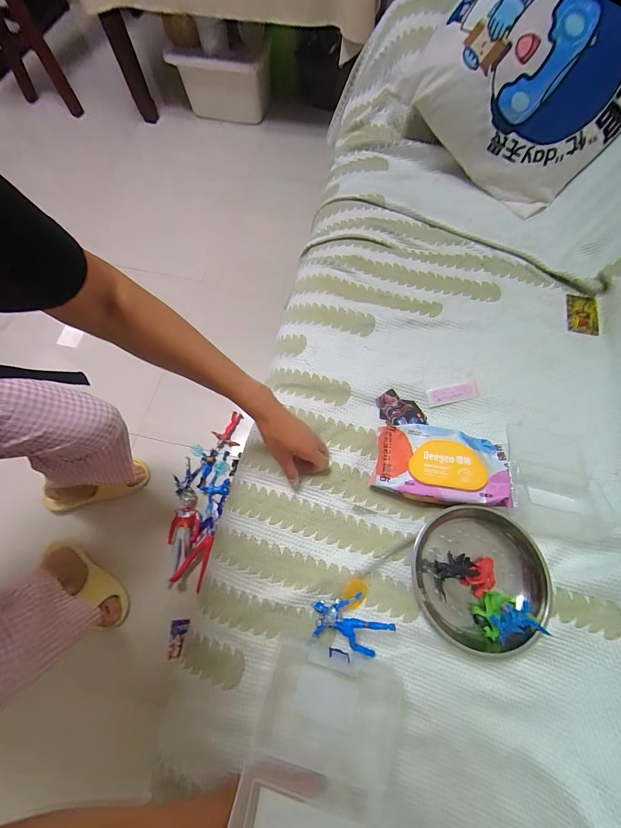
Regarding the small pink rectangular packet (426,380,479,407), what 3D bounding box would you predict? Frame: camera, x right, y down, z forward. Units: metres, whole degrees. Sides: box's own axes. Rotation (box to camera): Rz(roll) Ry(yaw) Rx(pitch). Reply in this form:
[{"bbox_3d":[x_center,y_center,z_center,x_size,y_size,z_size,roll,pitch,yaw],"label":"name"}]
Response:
[{"bbox_3d":[0.253,-0.036,0.561,0.088,0.012,0.031,-11,71,-4],"label":"small pink rectangular packet"}]

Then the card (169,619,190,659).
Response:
[{"bbox_3d":[-0.326,0.554,0.776,0.044,0.007,0.078,-2,61,-1],"label":"card"}]

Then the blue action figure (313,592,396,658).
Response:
[{"bbox_3d":[0.053,0.281,0.422,0.099,0.047,0.074,20,72,7],"label":"blue action figure"}]

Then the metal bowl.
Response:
[{"bbox_3d":[0.240,0.228,0.449,0.172,0.034,0.179,0,71,0],"label":"metal bowl"}]

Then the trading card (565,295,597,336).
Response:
[{"bbox_3d":[0.530,-0.193,0.617,0.059,0.005,0.087,10,73,-1],"label":"trading card"}]

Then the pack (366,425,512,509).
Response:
[{"bbox_3d":[0.204,0.081,0.493,0.202,0.051,0.116,14,71,5],"label":"pack"}]

